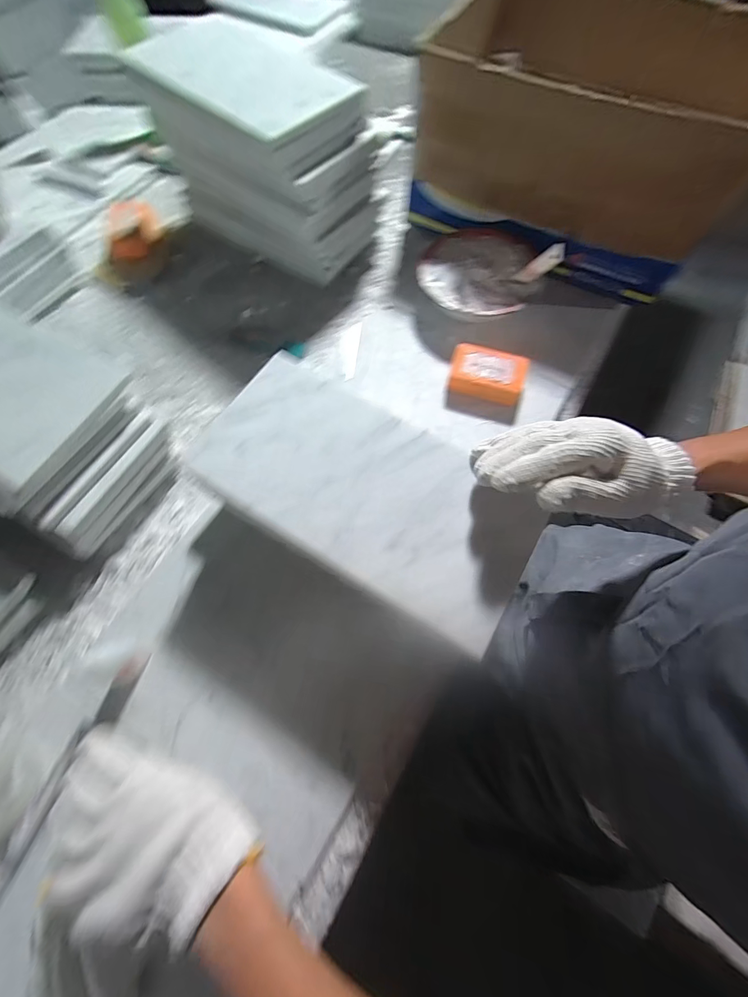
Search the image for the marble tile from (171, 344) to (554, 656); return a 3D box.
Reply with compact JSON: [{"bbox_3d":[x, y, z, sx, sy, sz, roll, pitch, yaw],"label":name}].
[{"bbox_3d":[-0.013,-0.013,0.325,0.300,0.010,0.150,33,72,13],"label":"marble tile"}]

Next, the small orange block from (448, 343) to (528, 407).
[{"bbox_3d":[0.148,-0.163,0.488,0.095,0.032,0.058,13,71,7],"label":"small orange block"}]

